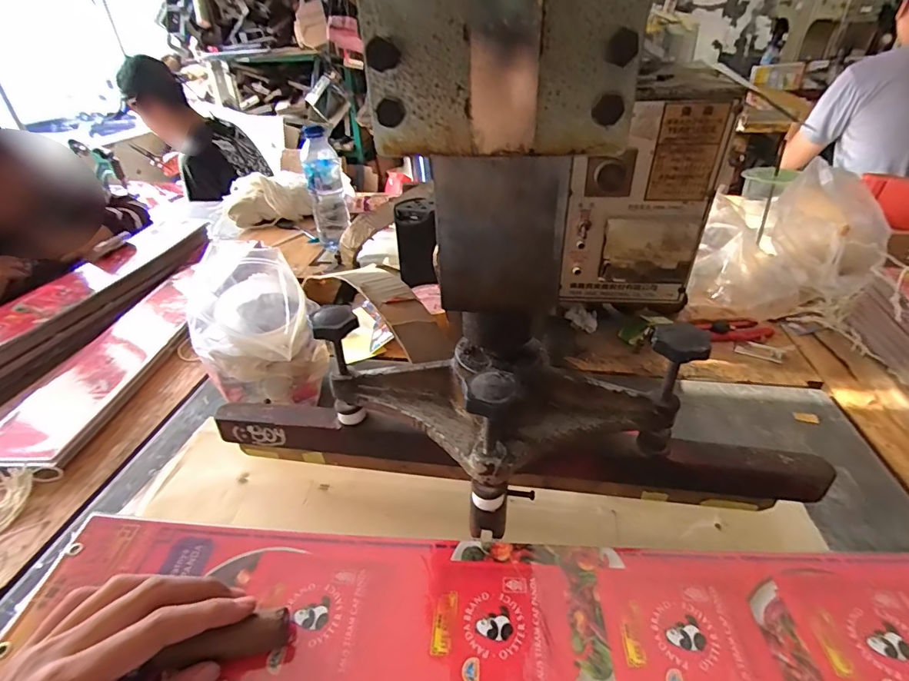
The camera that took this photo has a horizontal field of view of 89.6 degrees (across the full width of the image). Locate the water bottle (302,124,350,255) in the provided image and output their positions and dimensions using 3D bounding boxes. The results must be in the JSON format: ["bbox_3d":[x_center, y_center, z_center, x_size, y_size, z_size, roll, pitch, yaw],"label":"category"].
[{"bbox_3d":[-0.247,-0.281,0.880,0.067,0.224,0.078,-13,36,-14],"label":"water bottle"}]

